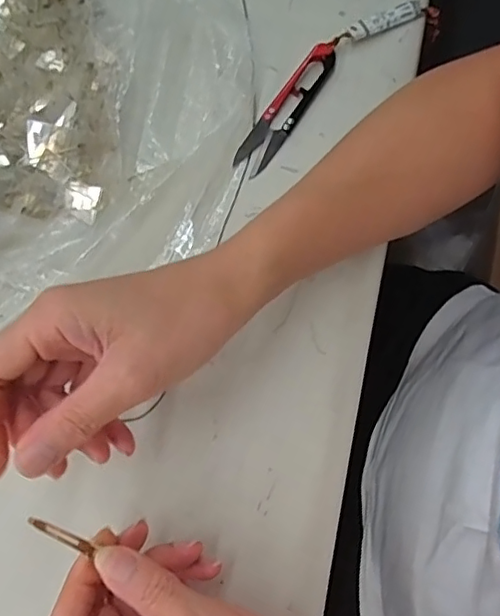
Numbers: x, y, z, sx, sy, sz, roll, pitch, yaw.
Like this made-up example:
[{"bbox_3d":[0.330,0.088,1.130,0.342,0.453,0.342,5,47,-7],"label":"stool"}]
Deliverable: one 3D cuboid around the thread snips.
[{"bbox_3d":[0.025,-0.133,0.375,0.022,0.009,0.103,32,78,6],"label":"thread snips"}]

